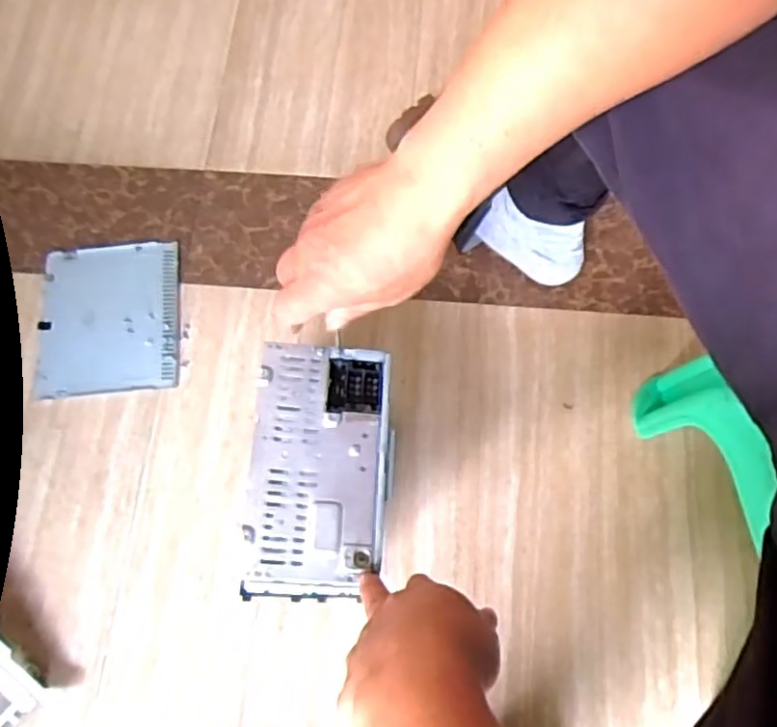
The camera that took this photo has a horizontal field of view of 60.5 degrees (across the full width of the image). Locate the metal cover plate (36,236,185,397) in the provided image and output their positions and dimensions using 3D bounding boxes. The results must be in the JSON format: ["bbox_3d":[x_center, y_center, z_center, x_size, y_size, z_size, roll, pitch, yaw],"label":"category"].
[{"bbox_3d":[-0.315,-0.053,0.756,0.156,0.011,0.178,-5,71,0],"label":"metal cover plate"}]

